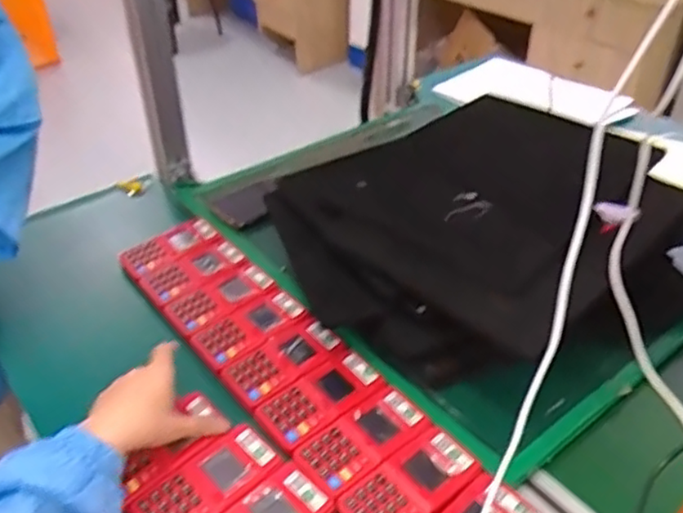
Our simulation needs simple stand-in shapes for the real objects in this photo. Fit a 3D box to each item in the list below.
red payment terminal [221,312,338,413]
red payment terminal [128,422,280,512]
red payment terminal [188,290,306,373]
[{"bbox_3d":[-0.064,0.104,0.673,0.118,0.018,0.062,-29,47,-33],"label":"red payment terminal"},{"bbox_3d":[-0.116,0.195,0.563,0.121,0.018,0.062,-27,46,-32],"label":"red payment terminal"},{"bbox_3d":[-0.098,0.078,0.712,0.118,0.018,0.059,-24,44,-30],"label":"red payment terminal"}]

